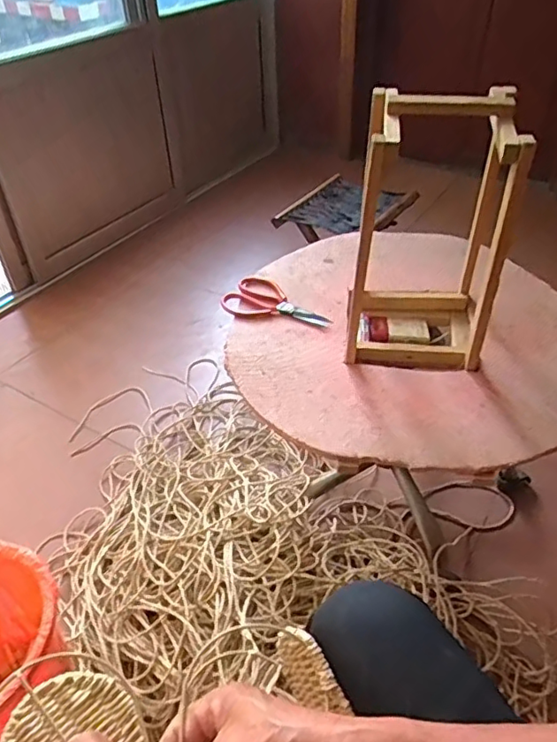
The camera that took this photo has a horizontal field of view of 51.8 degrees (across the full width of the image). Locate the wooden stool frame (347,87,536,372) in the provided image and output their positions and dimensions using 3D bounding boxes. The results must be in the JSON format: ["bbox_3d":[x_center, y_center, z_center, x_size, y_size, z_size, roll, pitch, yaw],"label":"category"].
[{"bbox_3d":[0.201,-0.183,0.793,0.182,0.361,0.203,4,41,9],"label":"wooden stool frame"}]

